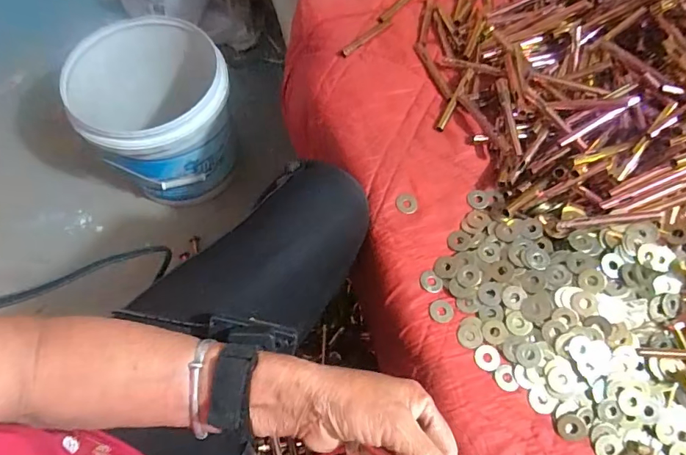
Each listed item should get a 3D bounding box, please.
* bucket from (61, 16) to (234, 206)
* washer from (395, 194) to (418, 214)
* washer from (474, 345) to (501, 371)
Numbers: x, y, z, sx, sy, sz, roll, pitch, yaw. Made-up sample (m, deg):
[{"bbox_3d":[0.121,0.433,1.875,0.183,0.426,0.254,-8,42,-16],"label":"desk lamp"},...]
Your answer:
[{"bbox_3d":[-0.334,-0.211,0.852,0.249,0.238,0.270,1,64,-2],"label":"bucket"},{"bbox_3d":[0.064,-0.024,0.455,0.021,0.004,0.020,-10,65,-8],"label":"washer"},{"bbox_3d":[0.125,0.113,0.391,0.022,0.004,0.022,1,64,-2],"label":"washer"}]

